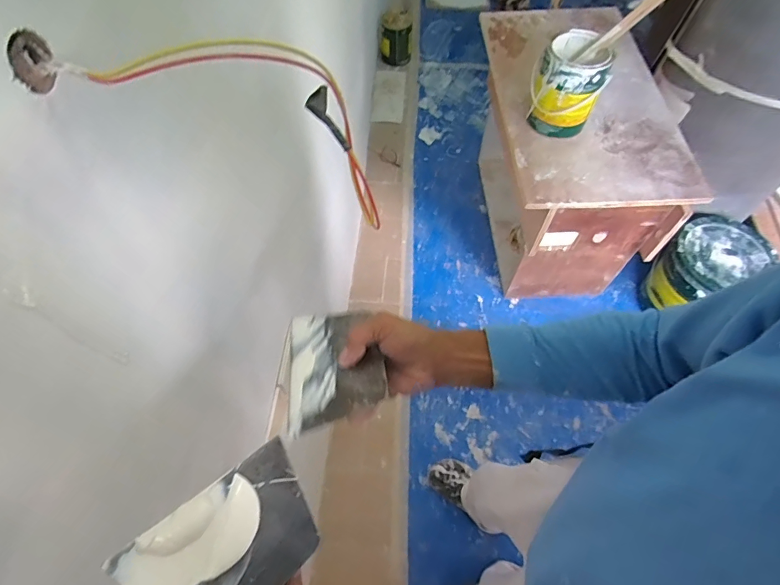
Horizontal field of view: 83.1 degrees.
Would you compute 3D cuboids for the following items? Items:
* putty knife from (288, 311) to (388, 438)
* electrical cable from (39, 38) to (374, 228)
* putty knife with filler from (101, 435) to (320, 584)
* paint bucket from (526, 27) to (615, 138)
[{"bbox_3d":[-0.055,0.070,0.442,0.093,0.007,0.132,-13,45,0],"label":"putty knife"},{"bbox_3d":[-0.084,-0.139,0.338,0.262,0.096,0.047,6,40,-48],"label":"electrical cable"},{"bbox_3d":[-0.117,0.192,0.336,0.139,0.007,0.094,-29,86,-49],"label":"putty knife with filler"},{"bbox_3d":[0.470,-0.554,1.168,0.179,0.225,0.183,-1,55,2],"label":"paint bucket"}]

